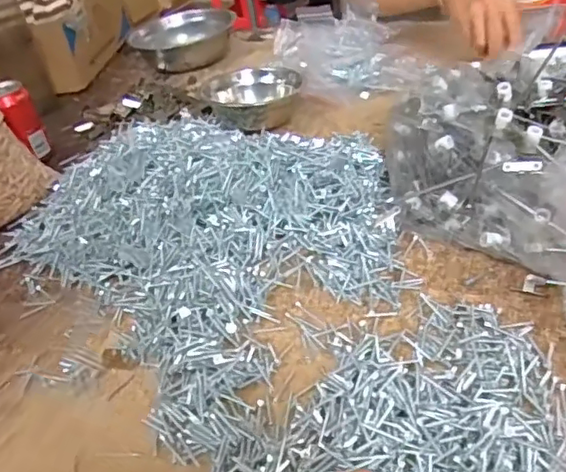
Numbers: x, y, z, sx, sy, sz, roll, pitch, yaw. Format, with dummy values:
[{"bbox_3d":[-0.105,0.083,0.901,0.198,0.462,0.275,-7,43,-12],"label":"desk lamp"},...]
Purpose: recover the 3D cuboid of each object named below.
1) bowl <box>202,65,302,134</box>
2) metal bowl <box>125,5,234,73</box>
[{"bbox_3d":[-0.047,-0.211,0.885,0.126,0.048,0.126,-7,37,5],"label":"bowl"},{"bbox_3d":[-0.193,-0.386,1.153,0.174,0.064,0.154,-30,41,-23],"label":"metal bowl"}]

